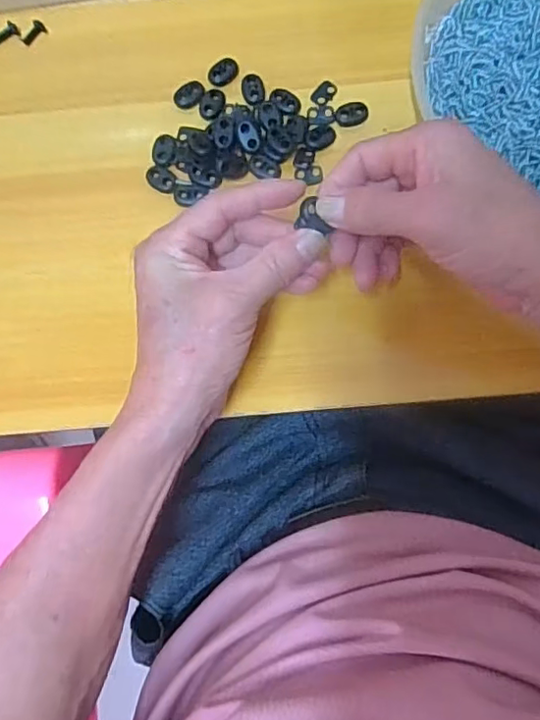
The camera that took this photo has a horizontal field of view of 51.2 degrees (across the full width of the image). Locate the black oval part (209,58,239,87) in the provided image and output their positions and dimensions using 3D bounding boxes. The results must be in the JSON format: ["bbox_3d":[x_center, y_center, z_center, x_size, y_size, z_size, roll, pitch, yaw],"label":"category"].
[{"bbox_3d":[-0.032,-0.196,0.382,0.022,0.004,0.015,-42,82,-4],"label":"black oval part"}]

